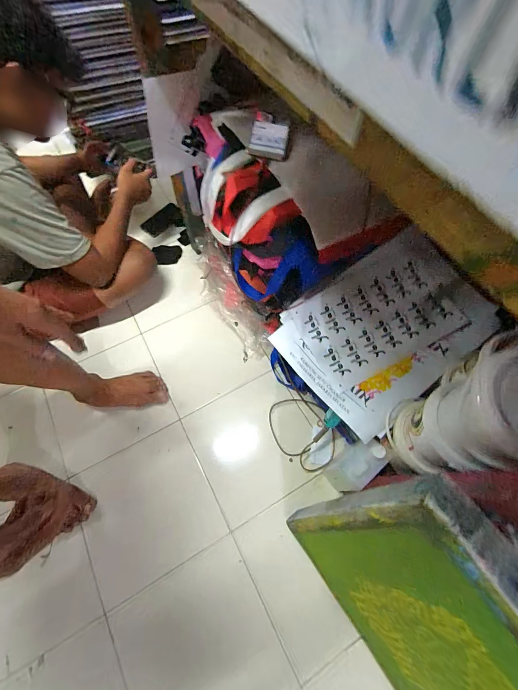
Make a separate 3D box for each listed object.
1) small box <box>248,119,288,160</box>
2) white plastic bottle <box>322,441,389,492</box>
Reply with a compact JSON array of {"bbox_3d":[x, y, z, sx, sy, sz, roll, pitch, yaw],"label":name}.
[{"bbox_3d":[0.020,-0.419,0.610,0.072,0.012,0.103,9,63,1],"label":"small box"},{"bbox_3d":[0.208,0.263,0.652,0.093,0.223,0.052,-34,70,-18],"label":"white plastic bottle"}]

